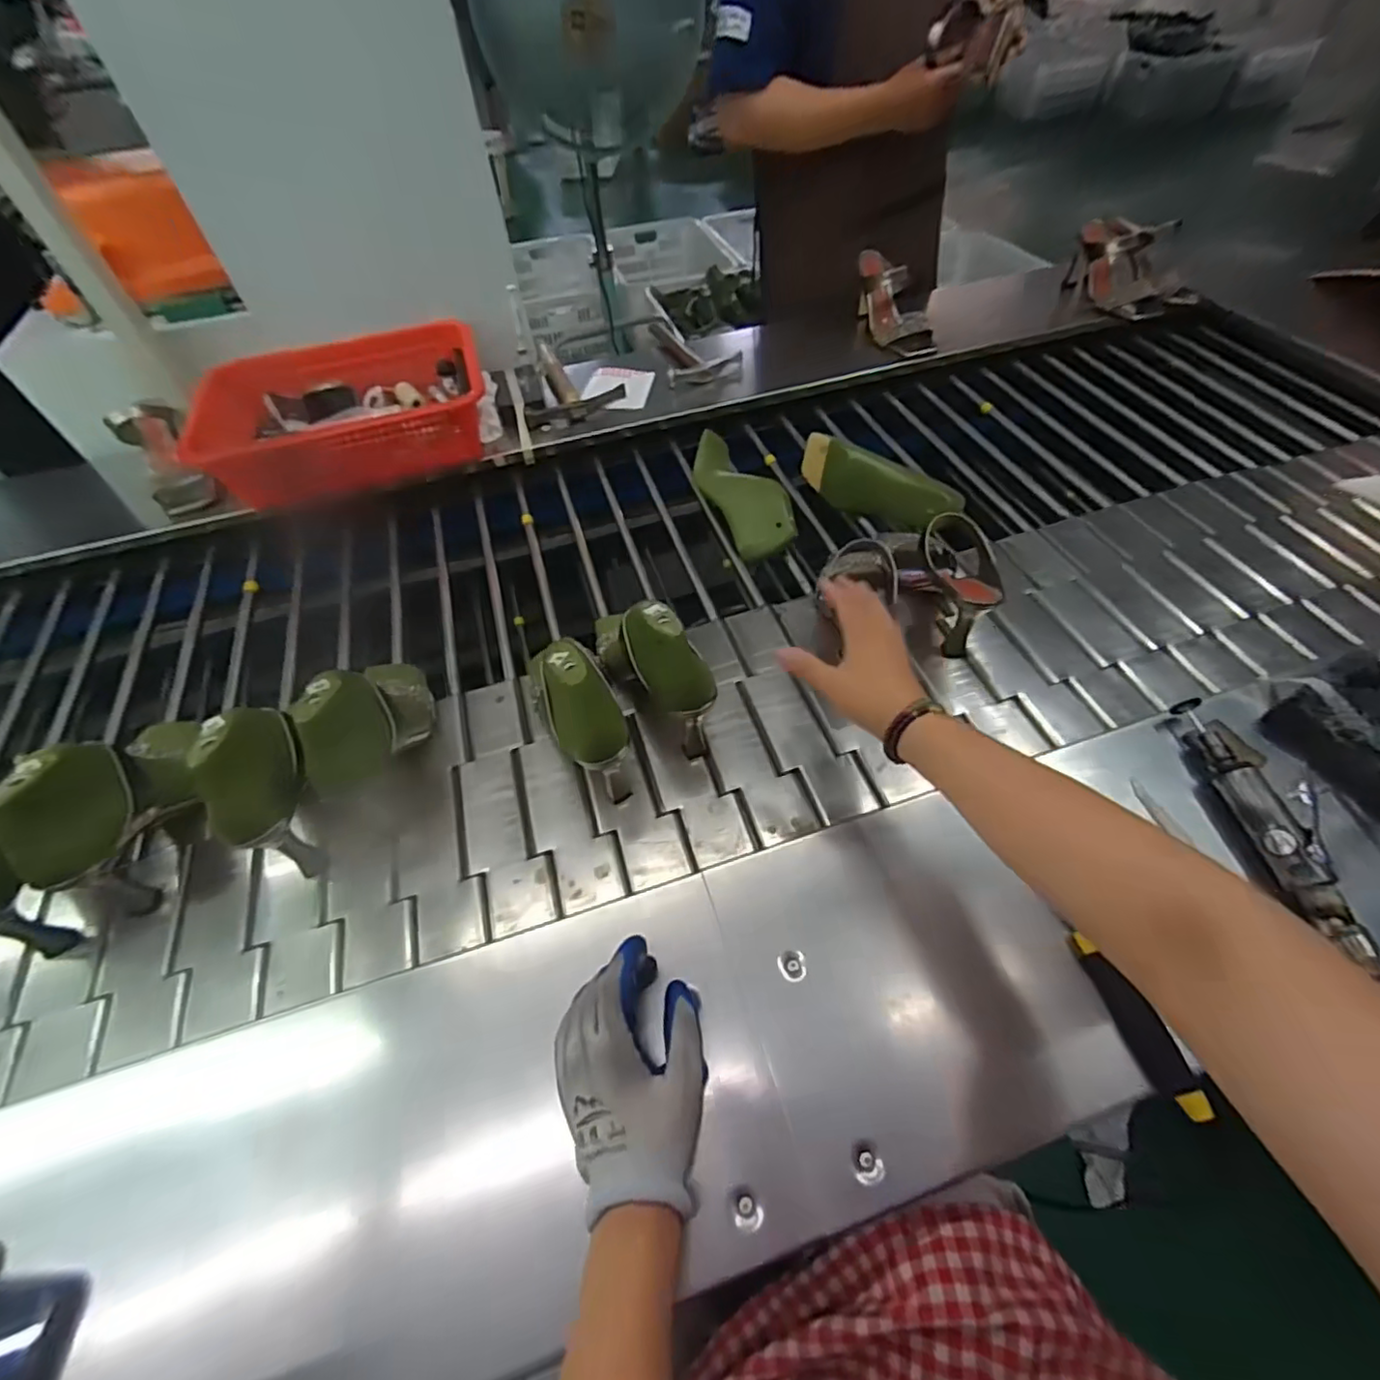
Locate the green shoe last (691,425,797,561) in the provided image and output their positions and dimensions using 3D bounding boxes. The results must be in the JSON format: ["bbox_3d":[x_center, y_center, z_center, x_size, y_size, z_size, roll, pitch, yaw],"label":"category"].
[{"bbox_3d":[0.068,-0.278,0.845,0.081,0.058,0.219,-21,56,-12],"label":"green shoe last"}]

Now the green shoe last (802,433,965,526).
[{"bbox_3d":[0.254,-0.283,0.828,0.241,0.079,0.071,26,60,22],"label":"green shoe last"}]

